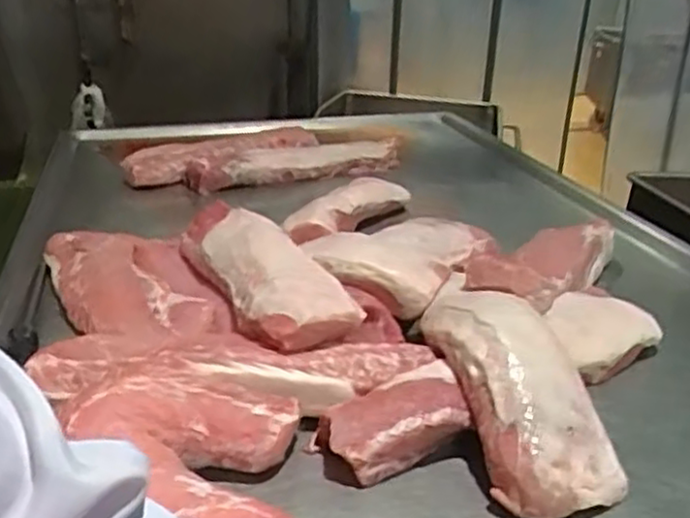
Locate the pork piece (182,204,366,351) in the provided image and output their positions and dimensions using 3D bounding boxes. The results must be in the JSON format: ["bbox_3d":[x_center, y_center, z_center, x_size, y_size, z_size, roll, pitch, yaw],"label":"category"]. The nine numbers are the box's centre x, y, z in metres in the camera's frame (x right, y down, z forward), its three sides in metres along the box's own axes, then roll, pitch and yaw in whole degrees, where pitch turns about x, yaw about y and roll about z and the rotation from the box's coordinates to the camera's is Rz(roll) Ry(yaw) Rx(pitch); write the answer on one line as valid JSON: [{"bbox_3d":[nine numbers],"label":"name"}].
[{"bbox_3d":[-0.115,0.014,1.001,0.146,0.082,0.415,-10,27,-22],"label":"pork piece"}]

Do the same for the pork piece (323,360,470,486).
[{"bbox_3d":[0.053,0.182,0.789,0.158,0.076,0.087,-8,24,-23],"label":"pork piece"}]

